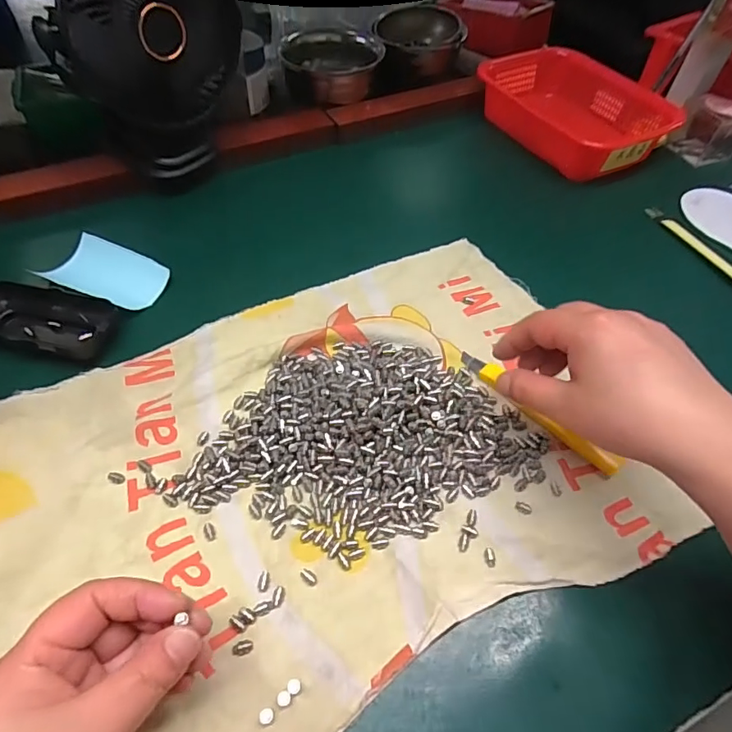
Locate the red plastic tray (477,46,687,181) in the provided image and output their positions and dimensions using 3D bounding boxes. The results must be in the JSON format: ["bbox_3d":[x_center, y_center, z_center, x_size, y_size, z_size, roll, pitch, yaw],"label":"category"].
[{"bbox_3d":[0.244,-0.310,0.593,0.152,0.052,0.210,-26,59,-21],"label":"red plastic tray"}]

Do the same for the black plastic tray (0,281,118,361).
[{"bbox_3d":[-0.246,-0.035,0.376,0.111,0.025,0.054,14,53,7],"label":"black plastic tray"}]

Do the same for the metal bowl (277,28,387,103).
[{"bbox_3d":[-0.042,-0.370,0.608,0.124,0.045,0.103,-1,53,-5],"label":"metal bowl"}]

